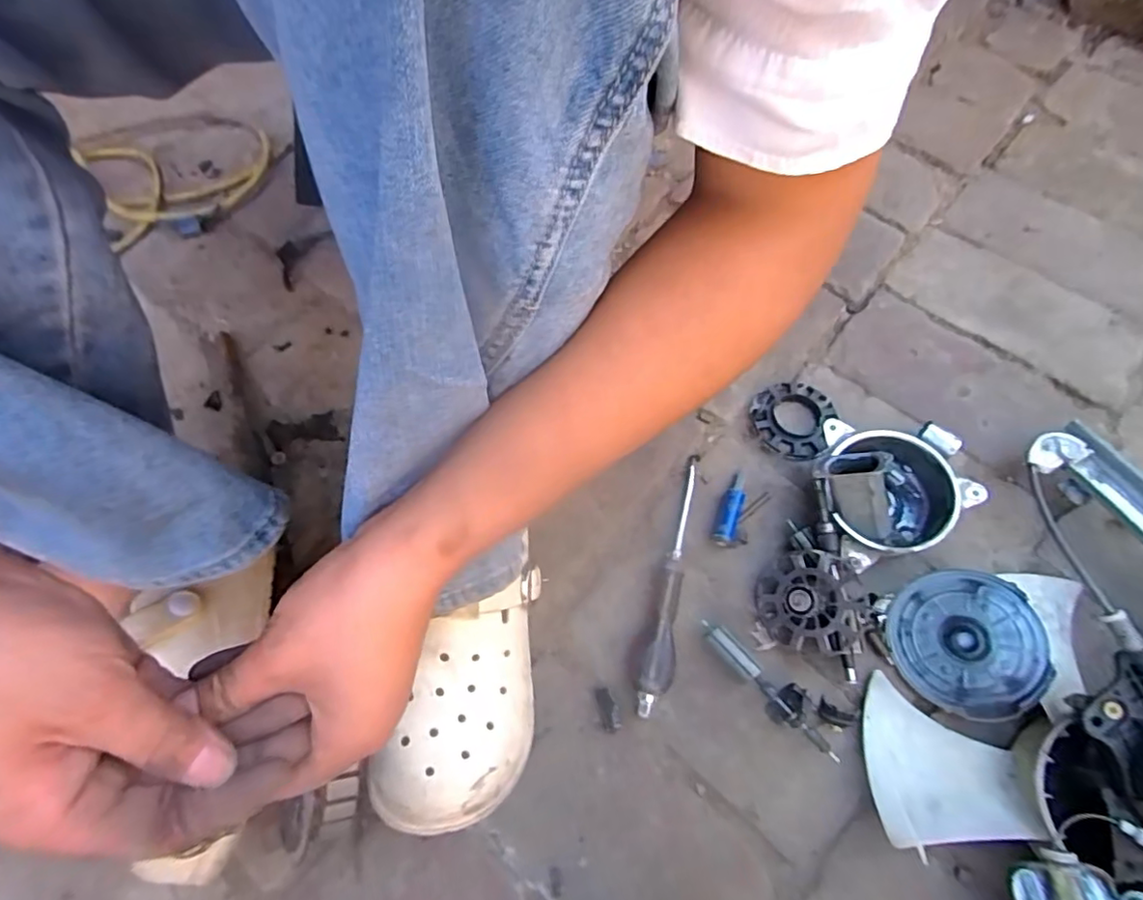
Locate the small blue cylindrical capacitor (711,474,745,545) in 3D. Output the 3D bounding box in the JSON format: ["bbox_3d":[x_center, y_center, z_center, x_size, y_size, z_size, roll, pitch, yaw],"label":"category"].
[{"bbox_3d":[0.138,0.048,0.506,0.017,0.014,0.069,19,65,12],"label":"small blue cylindrical capacitor"}]

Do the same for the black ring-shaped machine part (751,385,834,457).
[{"bbox_3d":[0.200,-0.031,0.544,0.068,0.016,0.078,21,65,13],"label":"black ring-shaped machine part"}]

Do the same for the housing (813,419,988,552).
[{"bbox_3d":[0.262,0.025,0.482,0.128,0.060,0.122,3,63,4],"label":"housing"}]

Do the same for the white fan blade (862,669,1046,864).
[{"bbox_3d":[0.250,0.211,0.399,0.095,0.030,0.105,9,63,7],"label":"white fan blade"}]

